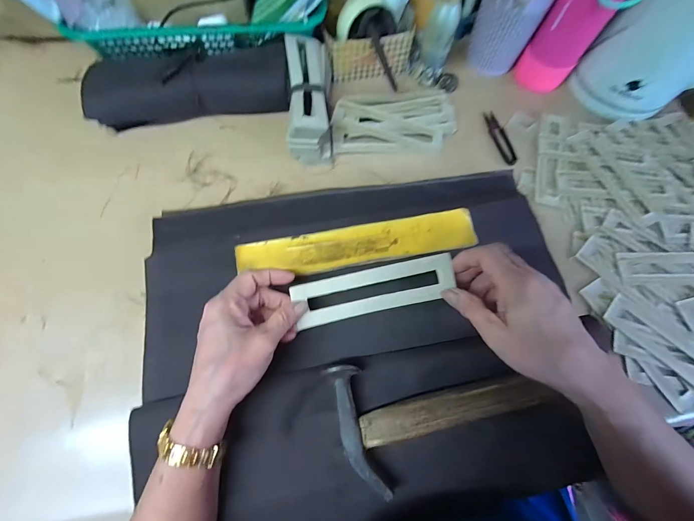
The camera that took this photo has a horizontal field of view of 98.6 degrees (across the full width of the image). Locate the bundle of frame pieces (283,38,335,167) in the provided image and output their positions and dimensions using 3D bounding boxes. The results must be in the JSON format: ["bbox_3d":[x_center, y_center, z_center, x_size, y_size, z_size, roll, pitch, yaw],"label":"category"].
[{"bbox_3d":[-0.050,-0.221,0.410,0.056,0.068,0.161,-3,71,-3],"label":"bundle of frame pieces"}]

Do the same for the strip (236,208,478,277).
[{"bbox_3d":[0.014,-0.018,0.340,0.267,0.007,0.048,-10,73,-5],"label":"strip"}]

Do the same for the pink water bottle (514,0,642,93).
[{"bbox_3d":[0.308,-0.318,0.386,0.057,0.202,0.072,-24,73,-10],"label":"pink water bottle"}]

